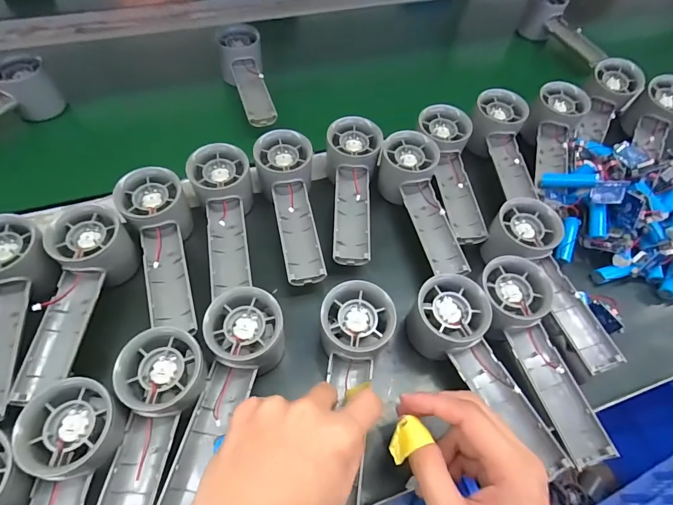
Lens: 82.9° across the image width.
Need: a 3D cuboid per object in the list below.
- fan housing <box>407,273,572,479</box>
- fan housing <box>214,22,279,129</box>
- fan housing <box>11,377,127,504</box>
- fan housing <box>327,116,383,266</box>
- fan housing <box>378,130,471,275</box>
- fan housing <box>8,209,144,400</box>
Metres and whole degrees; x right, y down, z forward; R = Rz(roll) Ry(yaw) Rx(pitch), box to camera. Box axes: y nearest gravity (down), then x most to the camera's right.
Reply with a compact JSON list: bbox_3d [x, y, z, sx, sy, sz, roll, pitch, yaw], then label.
[{"bbox_3d":[0.113,0.095,0.308,0.056,0.057,0.156,-27,76,-19],"label":"fan housing"},{"bbox_3d":[-0.114,-0.219,0.477,0.053,0.051,0.152,-10,60,-10],"label":"fan housing"},{"bbox_3d":[-0.172,0.159,0.227,0.053,0.029,0.152,0,59,-4],"label":"fan housing"},{"bbox_3d":[0.016,-0.061,0.384,0.055,0.037,0.156,2,71,-3],"label":"fan housing"},{"bbox_3d":[0.085,-0.046,0.383,0.057,0.044,0.156,-13,73,-12],"label":"fan housing"},{"bbox_3d":[-0.217,0.035,0.305,0.055,0.042,0.158,8,58,0],"label":"fan housing"}]

